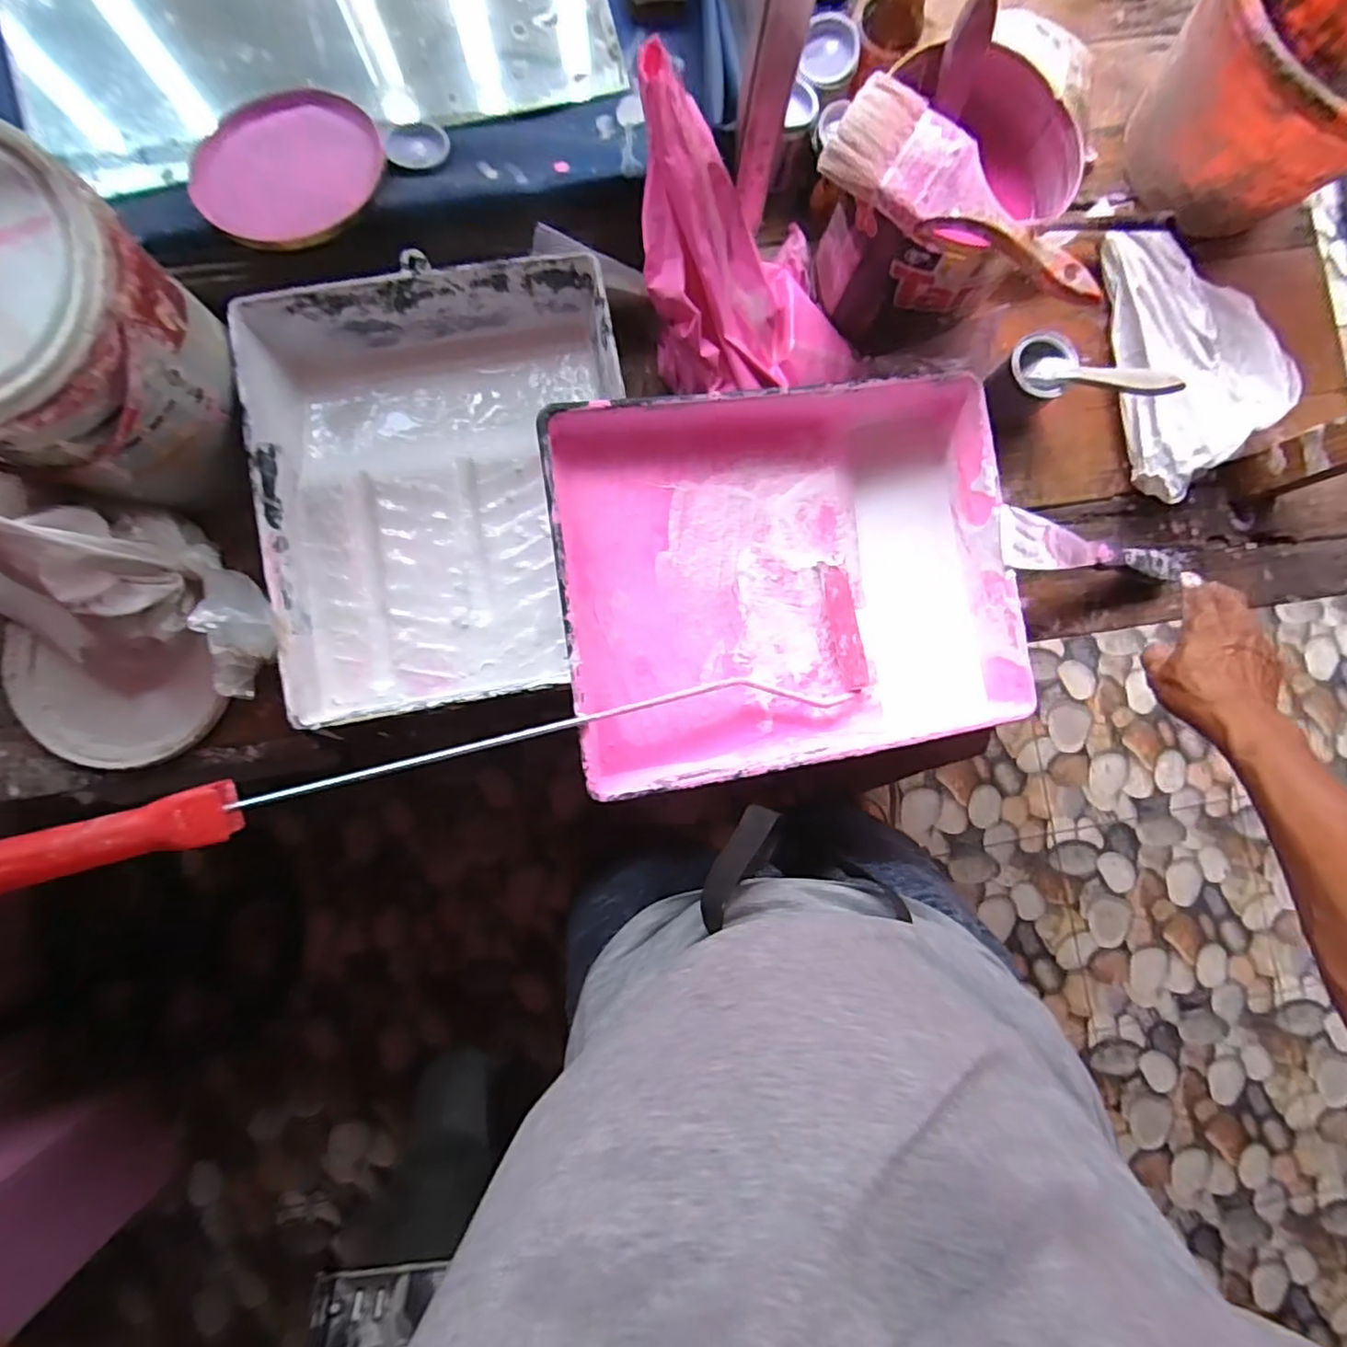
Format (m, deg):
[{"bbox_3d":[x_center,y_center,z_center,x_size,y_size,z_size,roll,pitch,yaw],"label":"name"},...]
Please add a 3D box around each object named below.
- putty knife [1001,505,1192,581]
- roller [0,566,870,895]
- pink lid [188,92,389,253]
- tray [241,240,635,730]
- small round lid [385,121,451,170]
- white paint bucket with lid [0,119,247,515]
[{"bbox_3d":[0.365,-0.103,0.545,0.229,0.010,0.045,3,88,-21],"label":"putty knife"},{"bbox_3d":[-0.119,0.036,0.432,0.590,0.043,0.109,-15,88,-19],"label":"roller"},{"bbox_3d":[-0.307,-0.404,0.510,0.131,0.009,0.144,0,81,-1],"label":"pink lid"},{"bbox_3d":[-0.178,-0.150,0.535,0.291,0.074,0.344,-10,88,-2],"label":"tray"},{"bbox_3d":[-0.210,-0.434,0.524,0.045,0.011,0.046,0,88,-2],"label":"small round lid"},{"bbox_3d":[-0.415,-0.223,0.431,0.167,0.173,0.169,0,88,-2],"label":"white paint bucket with lid"}]

